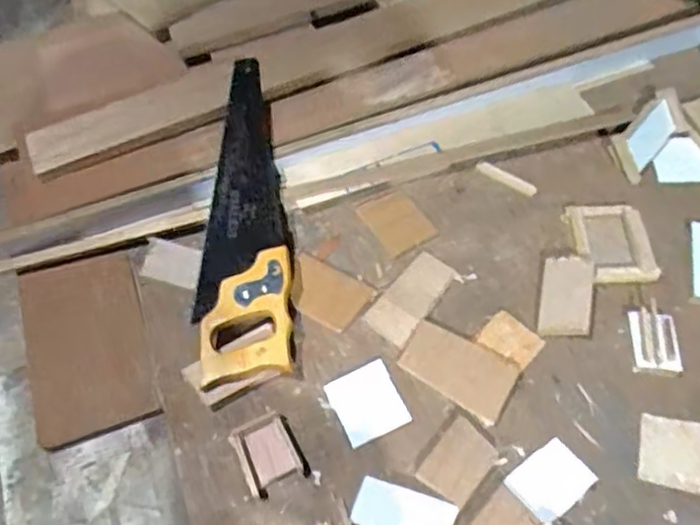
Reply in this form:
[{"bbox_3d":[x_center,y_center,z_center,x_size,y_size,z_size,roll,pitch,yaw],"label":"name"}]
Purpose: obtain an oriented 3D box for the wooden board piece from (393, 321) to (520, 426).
[{"bbox_3d":[0.113,0.110,0.699,0.115,0.008,0.070,31,64,21],"label":"wooden board piece"}]

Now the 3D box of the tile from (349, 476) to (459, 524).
[{"bbox_3d":[0.050,0.235,0.623,0.090,0.008,0.045,15,60,13],"label":"tile"}]

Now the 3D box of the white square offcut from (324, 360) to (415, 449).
[{"bbox_3d":[0.018,0.146,0.694,0.068,0.006,0.076,-23,59,-11],"label":"white square offcut"}]

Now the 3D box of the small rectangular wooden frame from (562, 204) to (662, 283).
[{"bbox_3d":[0.300,-0.027,0.764,0.084,0.017,0.107,-4,57,1],"label":"small rectangular wooden frame"}]

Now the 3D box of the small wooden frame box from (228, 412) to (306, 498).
[{"bbox_3d":[-0.084,0.189,0.662,0.056,0.016,0.064,-24,59,-11],"label":"small wooden frame box"}]

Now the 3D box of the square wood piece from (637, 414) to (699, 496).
[{"bbox_3d":[0.316,0.184,0.644,0.070,0.004,0.071,12,59,11],"label":"square wood piece"}]

